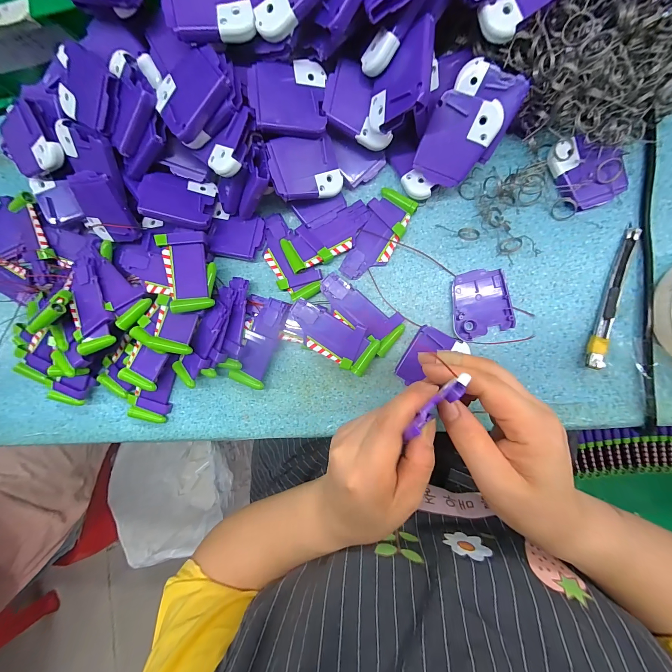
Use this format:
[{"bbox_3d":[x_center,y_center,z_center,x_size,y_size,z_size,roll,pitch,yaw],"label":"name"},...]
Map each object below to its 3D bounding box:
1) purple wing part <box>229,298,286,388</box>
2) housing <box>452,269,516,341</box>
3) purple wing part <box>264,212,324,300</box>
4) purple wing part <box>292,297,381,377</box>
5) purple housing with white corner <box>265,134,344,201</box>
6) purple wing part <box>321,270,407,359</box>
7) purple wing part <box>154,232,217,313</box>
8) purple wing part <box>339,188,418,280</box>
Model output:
[{"bbox_3d":[-0.076,0.006,0.297,0.033,0.014,0.088,18,94,6],"label":"purple wing part"},{"bbox_3d":[0.136,-0.030,0.276,0.052,0.007,0.061,-5,92,7],"label":"housing"},{"bbox_3d":[-0.049,-0.076,0.292,0.040,0.010,0.087,-35,88,7],"label":"purple wing part"},{"bbox_3d":[-0.004,-0.002,0.286,0.088,0.019,0.040,32,95,4],"label":"purple wing part"},{"bbox_3d":[-0.025,-0.146,0.259,0.064,0.006,0.047,-14,109,-18],"label":"purple housing with white corner"},{"bbox_3d":[0.024,-0.024,0.286,0.090,0.014,0.039,41,96,3],"label":"purple wing part"},{"bbox_3d":[-0.138,-0.060,0.273,0.040,0.012,0.073,-13,91,7],"label":"purple wing part"},{"bbox_3d":[0.040,-0.094,0.283,0.039,0.010,0.089,29,95,5],"label":"purple wing part"}]

